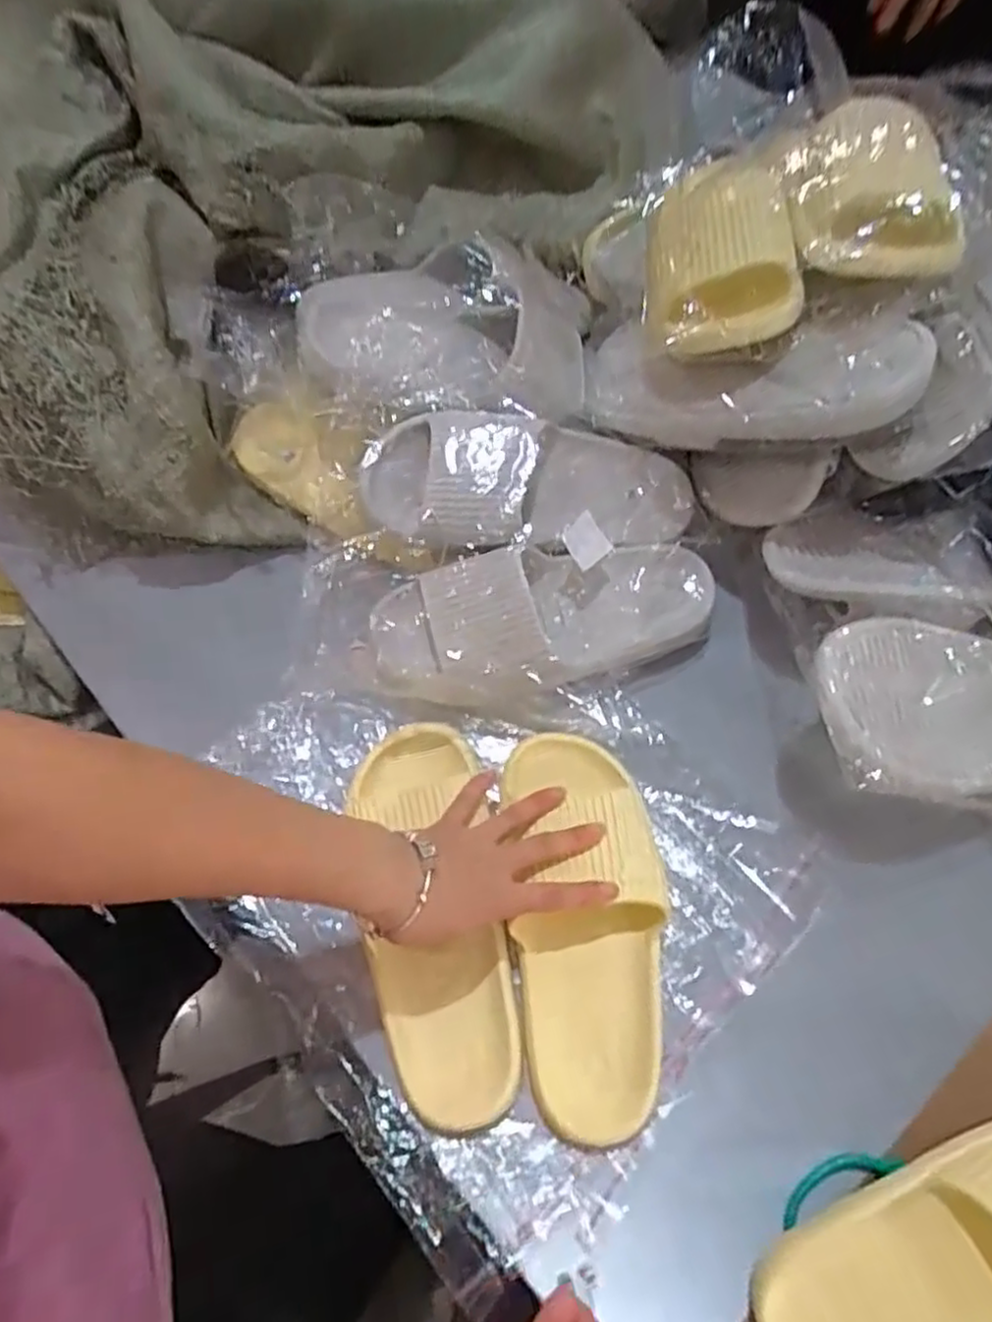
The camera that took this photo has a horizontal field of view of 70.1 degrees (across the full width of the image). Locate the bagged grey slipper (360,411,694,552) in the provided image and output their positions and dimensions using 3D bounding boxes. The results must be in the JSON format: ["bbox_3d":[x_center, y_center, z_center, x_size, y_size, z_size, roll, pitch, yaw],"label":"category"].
[{"bbox_3d":[0.028,-0.137,0.533,0.242,0.058,0.104,0,67,-14],"label":"bagged grey slipper"}]

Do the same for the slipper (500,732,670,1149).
[{"bbox_3d":[0.059,0.170,0.468,0.098,0.046,0.250,-2,69,2],"label":"slipper"}]

